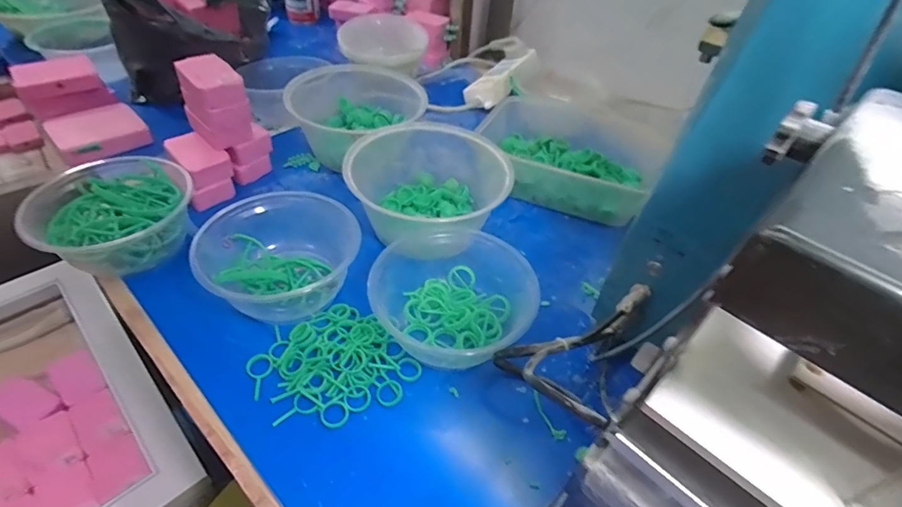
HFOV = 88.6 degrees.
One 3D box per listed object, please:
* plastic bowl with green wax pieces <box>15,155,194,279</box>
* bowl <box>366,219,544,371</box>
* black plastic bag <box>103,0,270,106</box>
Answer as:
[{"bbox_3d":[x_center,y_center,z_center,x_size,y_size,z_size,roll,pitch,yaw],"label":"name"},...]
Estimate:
[{"bbox_3d":[-0.314,-0.036,0.437,0.128,0.053,0.124,3,45,-3],"label":"plastic bowl with green wax pieces"},{"bbox_3d":[0.009,0.032,0.407,0.126,0.053,0.124,3,45,-3],"label":"bowl"},{"bbox_3d":[-0.366,-0.311,0.661,0.190,0.154,0.161,14,45,8],"label":"black plastic bag"}]

